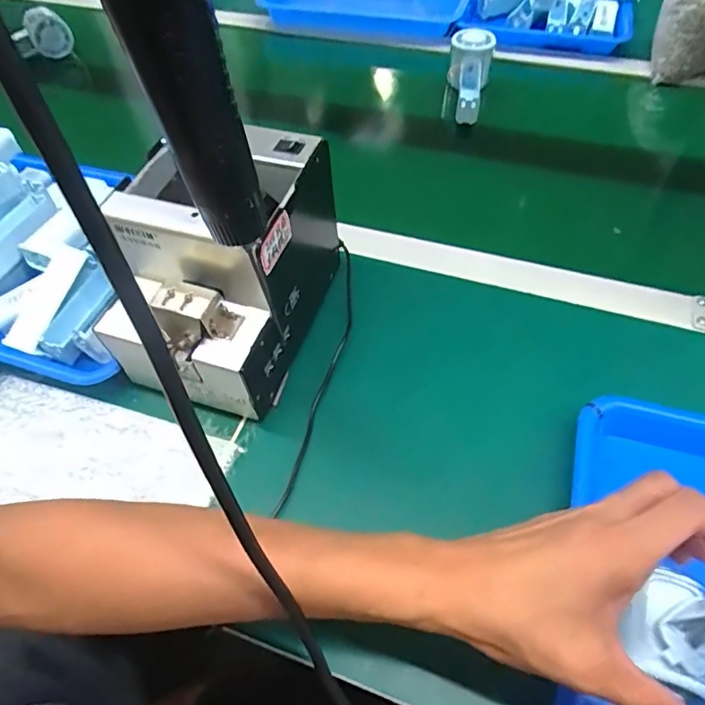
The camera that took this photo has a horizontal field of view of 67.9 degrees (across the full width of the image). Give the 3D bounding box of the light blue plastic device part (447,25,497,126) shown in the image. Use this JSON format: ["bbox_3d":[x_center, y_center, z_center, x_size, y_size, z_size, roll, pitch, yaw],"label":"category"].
[{"bbox_3d":[0.145,-0.349,0.665,0.055,0.059,0.136,9,55,10],"label":"light blue plastic device part"}]

